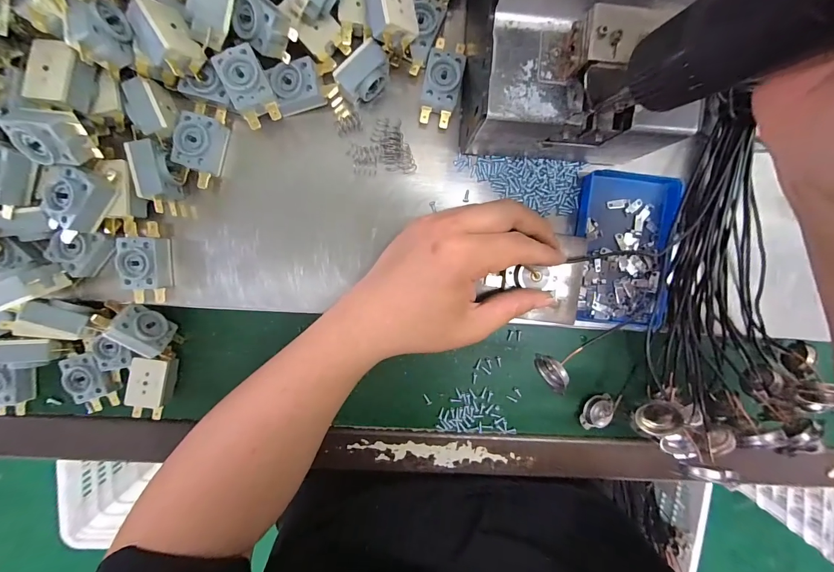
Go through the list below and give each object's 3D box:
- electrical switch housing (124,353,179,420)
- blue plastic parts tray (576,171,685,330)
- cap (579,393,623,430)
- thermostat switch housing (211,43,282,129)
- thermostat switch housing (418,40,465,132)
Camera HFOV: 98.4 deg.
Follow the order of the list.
[{"bbox_3d":[-0.211,0.078,0.289,0.028,0.020,0.053,11,96,-3],"label":"electrical switch housing"},{"bbox_3d":[0.161,-0.028,0.279,0.074,0.013,0.114,6,96,-3],"label":"blue plastic parts tray"},{"bbox_3d":[0.159,0.109,0.312,0.025,0.009,0.036,21,95,-4],"label":"cap"},{"bbox_3d":[-0.109,-0.129,0.233,0.026,0.015,0.046,-22,97,1],"label":"thermostat switch housing"},{"bbox_3d":[0.019,-0.146,0.257,0.026,0.018,0.057,11,96,-3],"label":"thermostat switch housing"}]

